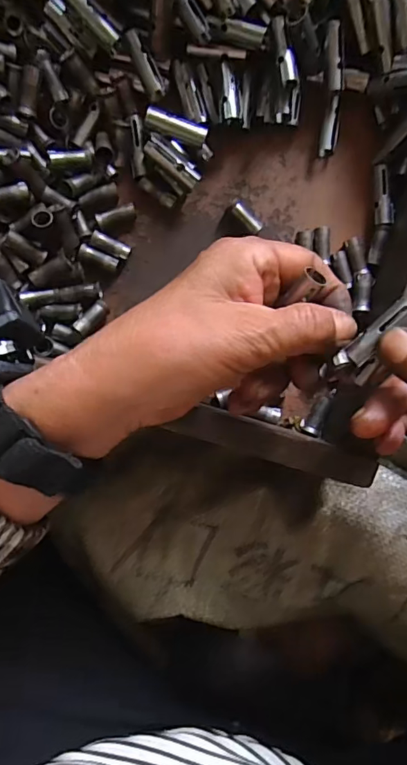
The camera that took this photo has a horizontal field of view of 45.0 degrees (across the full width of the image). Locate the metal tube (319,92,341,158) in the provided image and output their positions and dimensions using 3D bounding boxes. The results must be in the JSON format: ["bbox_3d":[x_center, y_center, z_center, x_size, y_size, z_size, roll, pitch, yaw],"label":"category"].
[{"bbox_3d":[0.080,-0.160,0.303,0.011,0.012,0.032,13,90,1],"label":"metal tube"}]

